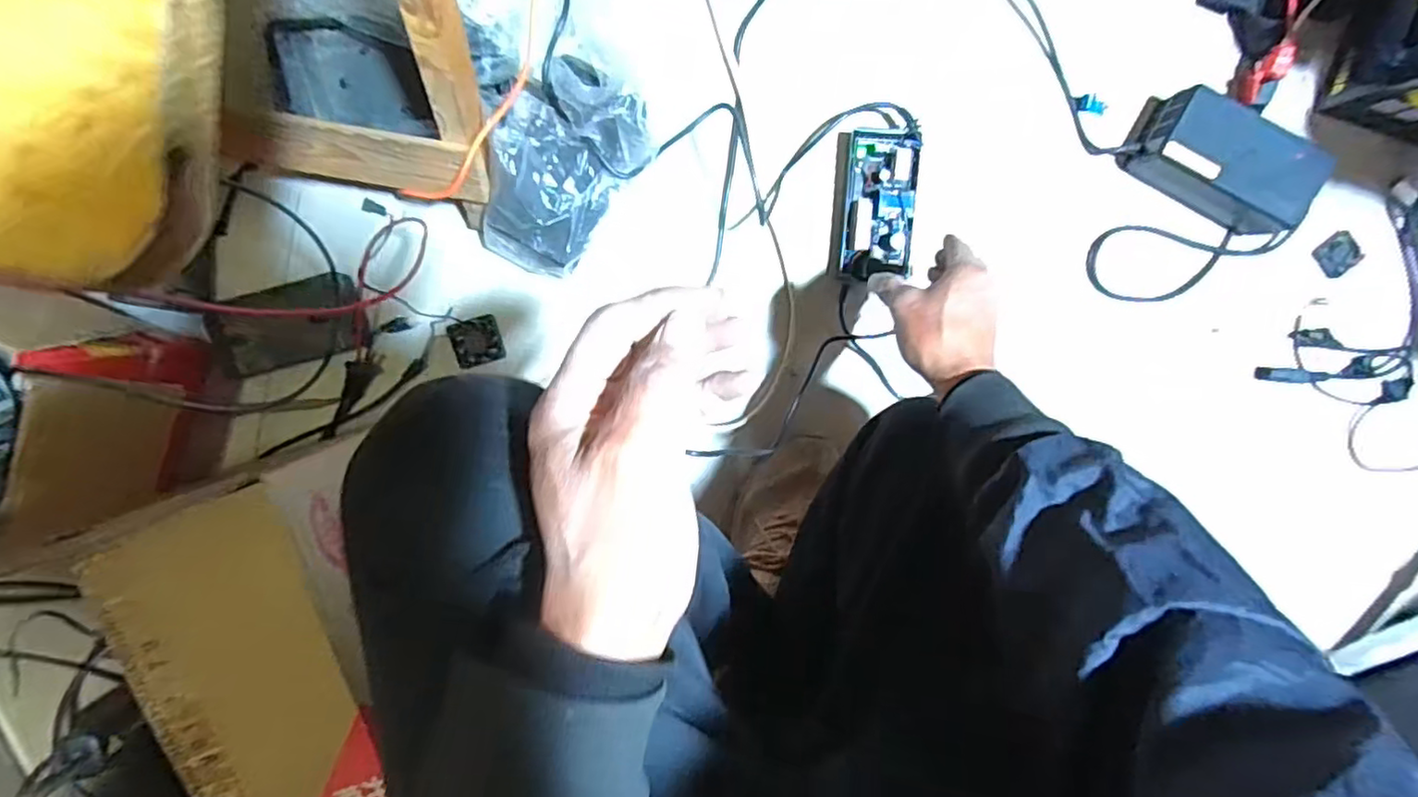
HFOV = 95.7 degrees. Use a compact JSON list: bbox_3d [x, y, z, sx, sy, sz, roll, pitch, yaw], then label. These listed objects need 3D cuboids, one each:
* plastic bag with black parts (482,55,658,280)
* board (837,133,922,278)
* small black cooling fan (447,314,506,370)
[{"bbox_3d":[-0.146,-0.212,0.611,0.124,0.129,0.196,38,95,-7],"label":"plastic bag with black parts"},{"bbox_3d":[0.175,-0.197,0.650,0.066,0.027,0.145,4,97,-3],"label":"board"},{"bbox_3d":[-0.252,-0.061,0.694,0.050,0.007,0.049,-15,99,0],"label":"small black cooling fan"}]

